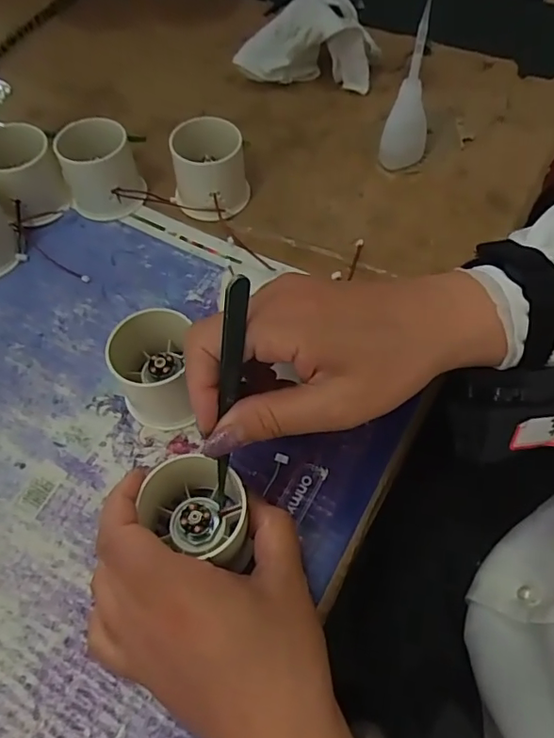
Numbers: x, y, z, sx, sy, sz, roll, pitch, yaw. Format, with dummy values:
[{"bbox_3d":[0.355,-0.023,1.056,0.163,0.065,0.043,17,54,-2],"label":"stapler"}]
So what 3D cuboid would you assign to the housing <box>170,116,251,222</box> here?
[{"bbox_3d":[-0.049,-0.145,0.392,0.051,0.050,0.050,-3,60,0],"label":"housing"}]

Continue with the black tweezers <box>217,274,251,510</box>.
[{"bbox_3d":[-0.021,0.019,0.232,0.007,0.135,0.009,22,44,14],"label":"black tweezers"}]

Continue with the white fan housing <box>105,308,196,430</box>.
[{"bbox_3d":[-0.075,0.002,0.311,0.050,0.048,0.054,-7,60,-2],"label":"white fan housing"}]

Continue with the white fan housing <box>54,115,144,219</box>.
[{"bbox_3d":[-0.129,-0.146,0.394,0.056,0.050,0.050,-14,61,-6],"label":"white fan housing"}]

